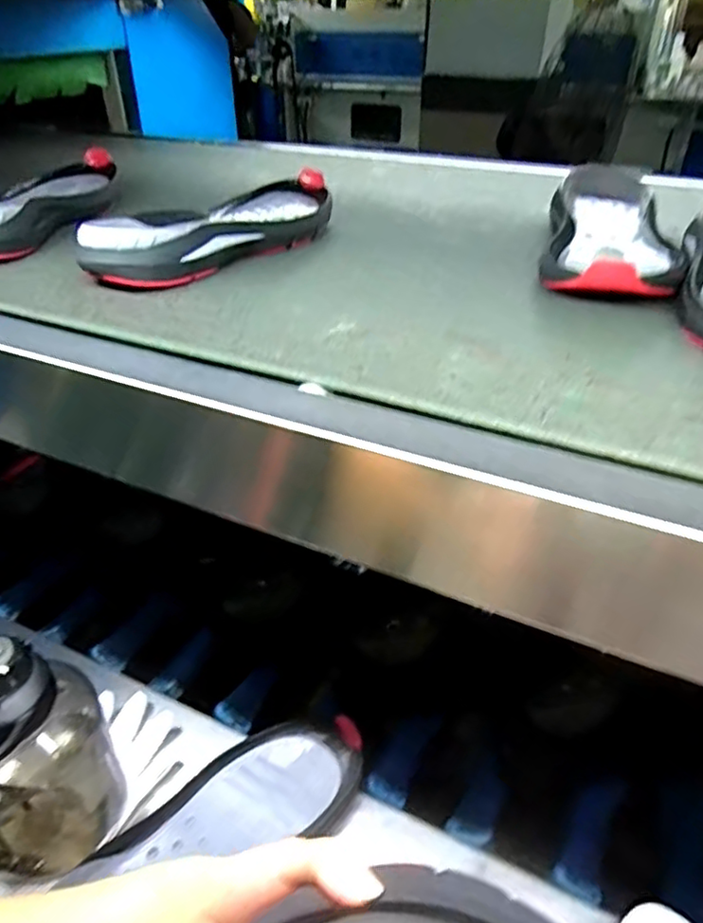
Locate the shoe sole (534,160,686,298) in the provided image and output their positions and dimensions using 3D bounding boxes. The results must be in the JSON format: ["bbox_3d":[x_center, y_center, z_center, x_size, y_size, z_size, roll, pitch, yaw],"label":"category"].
[{"bbox_3d":[0.245,-0.219,0.608,0.110,0.048,0.316,8,37,12],"label":"shoe sole"}]

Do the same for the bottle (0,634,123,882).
[{"bbox_3d":[-0.259,0.230,0.509,0.110,0.200,0.106,0,36,0],"label":"bottle"}]

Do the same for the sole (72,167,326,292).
[{"bbox_3d":[-0.123,-0.246,0.635,0.118,0.053,0.320,19,41,24],"label":"sole"}]

